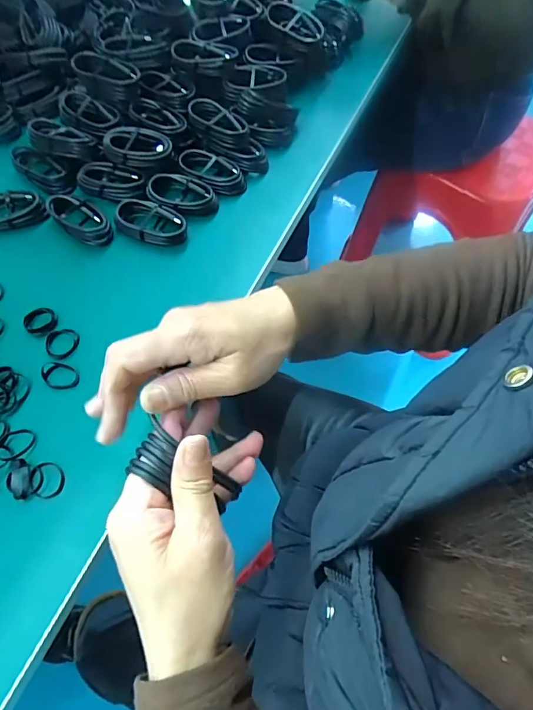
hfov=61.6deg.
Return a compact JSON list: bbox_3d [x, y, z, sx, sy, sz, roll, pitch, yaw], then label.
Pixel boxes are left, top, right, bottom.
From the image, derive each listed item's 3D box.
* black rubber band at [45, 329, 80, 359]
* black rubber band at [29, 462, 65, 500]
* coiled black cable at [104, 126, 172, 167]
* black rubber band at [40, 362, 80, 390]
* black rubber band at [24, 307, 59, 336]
[{"bbox_3d":[-0.180,-0.010,0.395,0.028,0.005,0.028,-16,69,-19],"label":"black rubber band"},{"bbox_3d":[-0.166,0.096,0.340,0.026,0.006,0.026,11,58,-19],"label":"black rubber band"},{"bbox_3d":[-0.135,-0.219,0.464,0.067,0.017,0.037,-13,65,-6],"label":"coiled black cable"},{"bbox_3d":[-0.176,0.017,0.378,0.032,0.004,0.022,11,65,5],"label":"black rubber band"},{"bbox_3d":[-0.204,-0.031,0.404,0.028,0.006,0.025,-38,70,-17],"label":"black rubber band"}]

